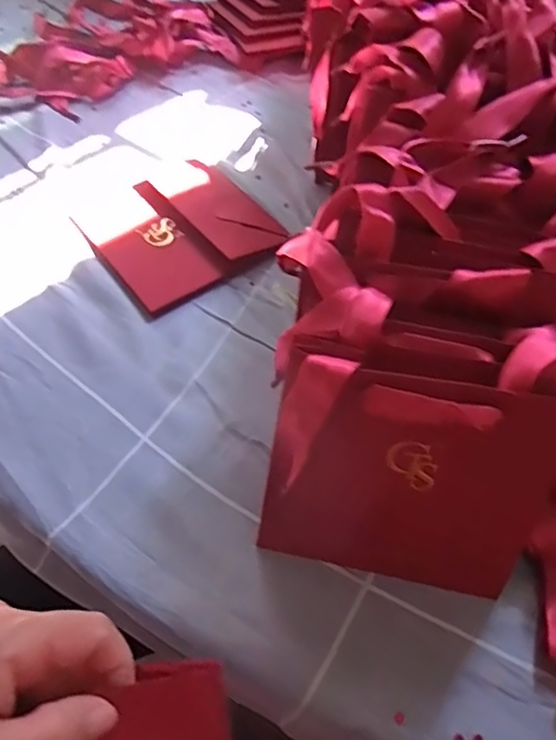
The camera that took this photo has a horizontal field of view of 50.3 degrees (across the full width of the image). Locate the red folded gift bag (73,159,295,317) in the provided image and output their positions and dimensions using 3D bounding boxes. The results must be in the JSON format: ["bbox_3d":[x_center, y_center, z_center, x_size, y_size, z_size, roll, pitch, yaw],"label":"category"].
[{"bbox_3d":[-0.080,-0.119,0.483,0.137,0.014,0.132,-31,61,-21],"label":"red folded gift bag"}]

